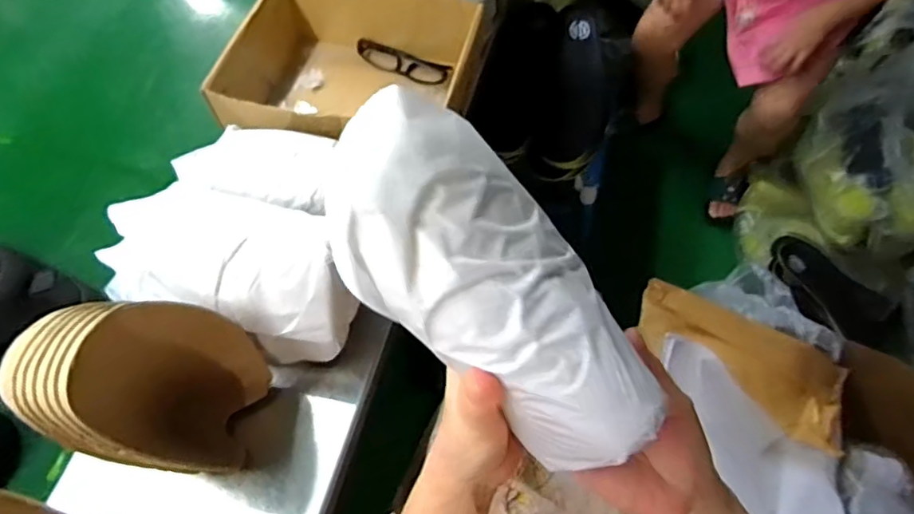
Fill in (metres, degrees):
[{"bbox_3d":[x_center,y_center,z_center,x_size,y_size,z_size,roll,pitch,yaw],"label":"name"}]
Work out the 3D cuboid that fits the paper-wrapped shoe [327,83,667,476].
[{"bbox_3d":[0.014,0.016,0.293,0.094,0.060,0.202,-40,90,-20],"label":"paper-wrapped shoe"}]

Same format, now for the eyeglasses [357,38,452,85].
[{"bbox_3d":[-0.071,-0.254,0.759,0.133,0.027,0.032,19,62,10],"label":"eyeglasses"}]

